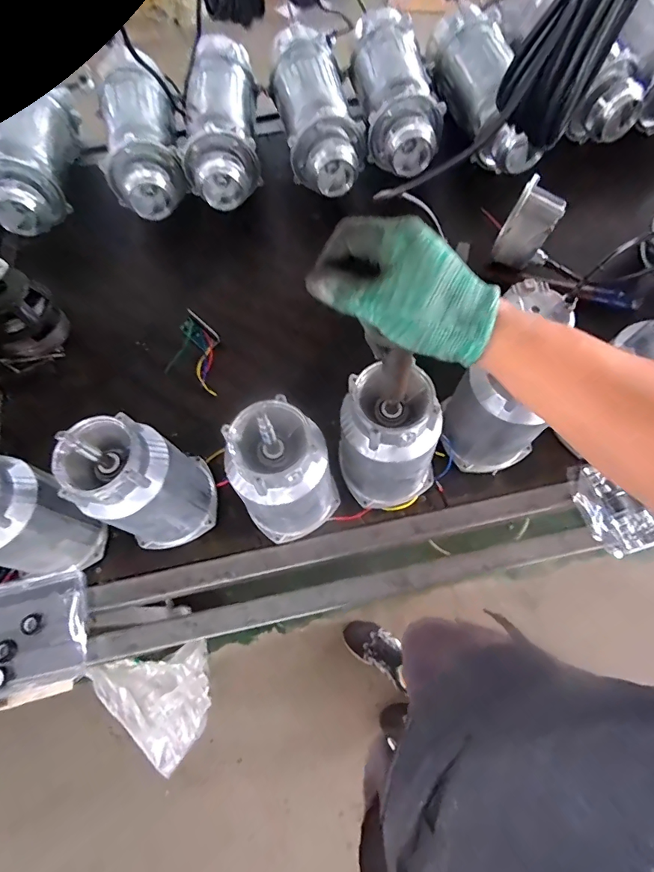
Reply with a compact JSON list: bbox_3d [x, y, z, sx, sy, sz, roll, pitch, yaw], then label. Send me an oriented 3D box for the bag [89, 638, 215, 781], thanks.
[{"bbox_3d":[-0.439,0.713,1.128,0.206,0.230,0.265,-20,68,-7],"label":"bag"}]

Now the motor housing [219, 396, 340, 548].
[{"bbox_3d":[-0.054,0.048,0.532,0.116,0.237,0.112,-1,67,1],"label":"motor housing"}]

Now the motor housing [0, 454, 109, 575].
[{"bbox_3d":[-0.382,0.106,0.532,0.108,0.220,0.120,16,69,8],"label":"motor housing"}]

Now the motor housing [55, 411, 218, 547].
[{"bbox_3d":[-0.232,0.067,0.542,0.128,0.221,0.112,-16,68,-5],"label":"motor housing"}]

